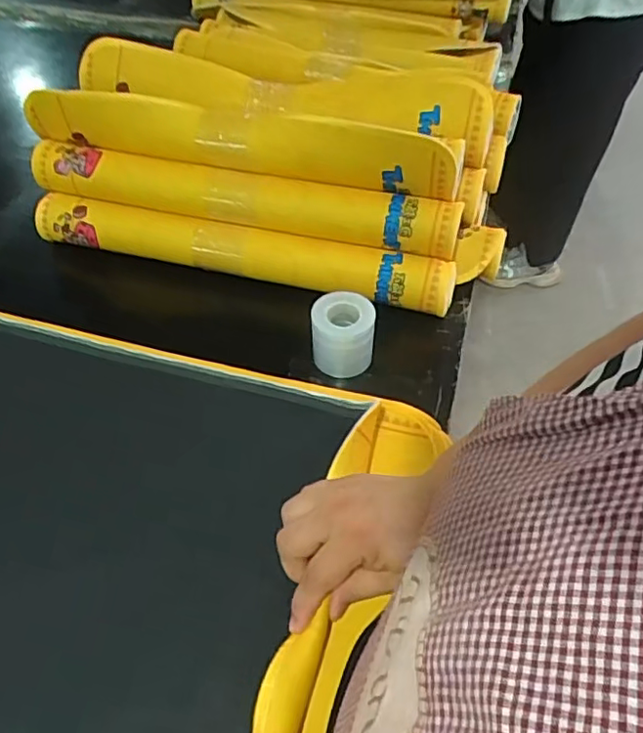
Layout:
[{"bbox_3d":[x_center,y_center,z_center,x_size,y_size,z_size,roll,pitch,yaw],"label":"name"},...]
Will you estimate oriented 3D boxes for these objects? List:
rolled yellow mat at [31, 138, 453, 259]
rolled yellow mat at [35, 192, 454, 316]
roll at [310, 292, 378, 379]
[{"bbox_3d":[-0.098,-0.198,0.682,0.511,0.047,0.061,14,54,12],"label":"rolled yellow mat"},{"bbox_3d":[-0.105,-0.139,0.702,0.519,0.050,0.044,13,53,11],"label":"rolled yellow mat"},{"bbox_3d":[0.023,-0.033,0.605,0.060,0.066,0.054,6,52,6],"label":"roll"}]

